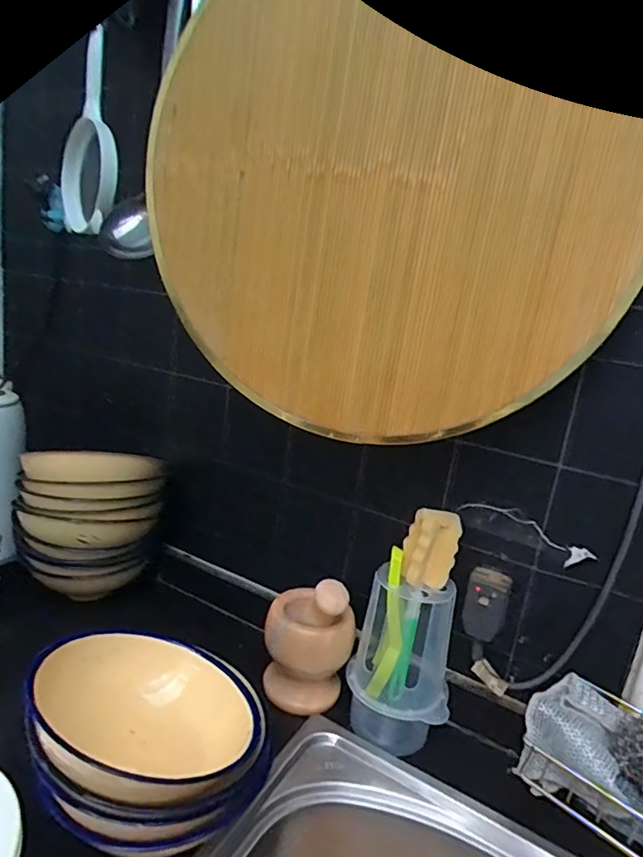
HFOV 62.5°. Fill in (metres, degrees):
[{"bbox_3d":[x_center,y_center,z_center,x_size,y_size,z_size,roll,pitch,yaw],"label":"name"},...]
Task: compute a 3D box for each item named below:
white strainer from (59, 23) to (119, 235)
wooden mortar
[{"bbox_3d":[-0.264,-0.334,0.601,0.055,0.207,0.130,1,15,-26],"label":"white strainer"},{"bbox_3d":[-0.016,0.266,0.631,0.099,0.132,0.091,8,13,3],"label":"wooden mortar"}]

